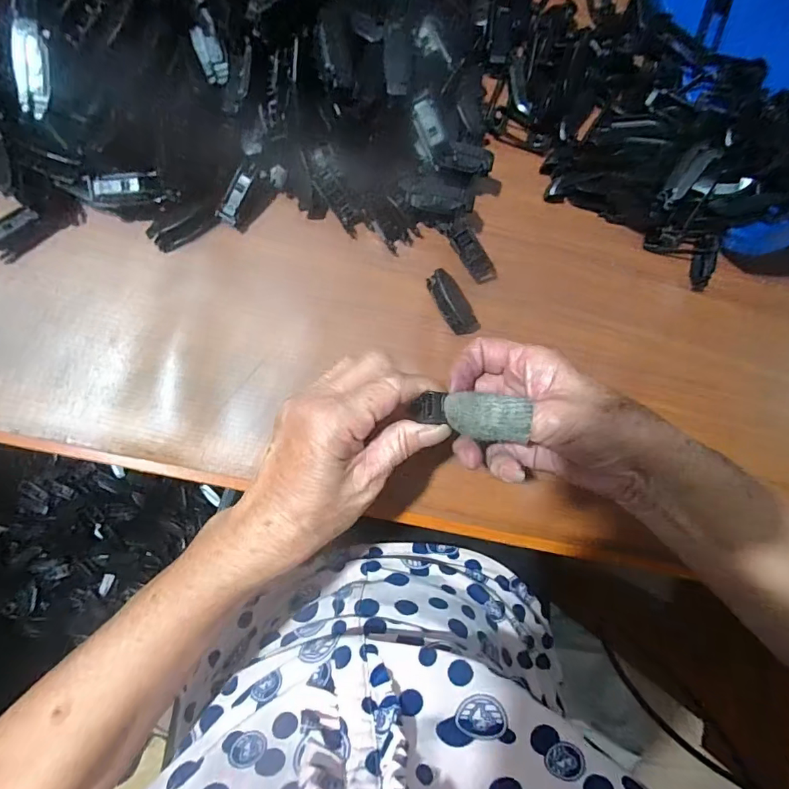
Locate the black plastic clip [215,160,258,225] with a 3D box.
[{"bbox_3d":[-0.112,-0.143,0.327,0.014,0.007,0.045,28,102,-5],"label":"black plastic clip"}]

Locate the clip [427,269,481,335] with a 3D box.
[{"bbox_3d":[0.045,-0.069,0.351,0.022,0.011,0.053,-33,94,-8],"label":"clip"}]

